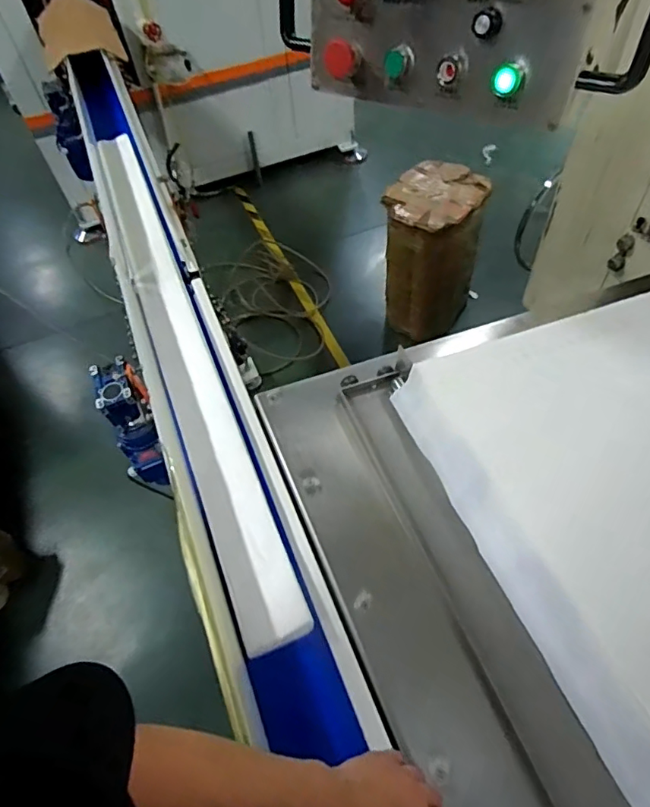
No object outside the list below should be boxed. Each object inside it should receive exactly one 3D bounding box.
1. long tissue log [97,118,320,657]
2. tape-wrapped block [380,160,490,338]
[{"bbox_3d":[-0.299,-0.181,1.003,0.110,0.097,1.338,-20,55,-10],"label":"long tissue log"},{"bbox_3d":[0.386,-0.528,1.877,0.314,0.547,0.364,17,57,16],"label":"tape-wrapped block"}]

